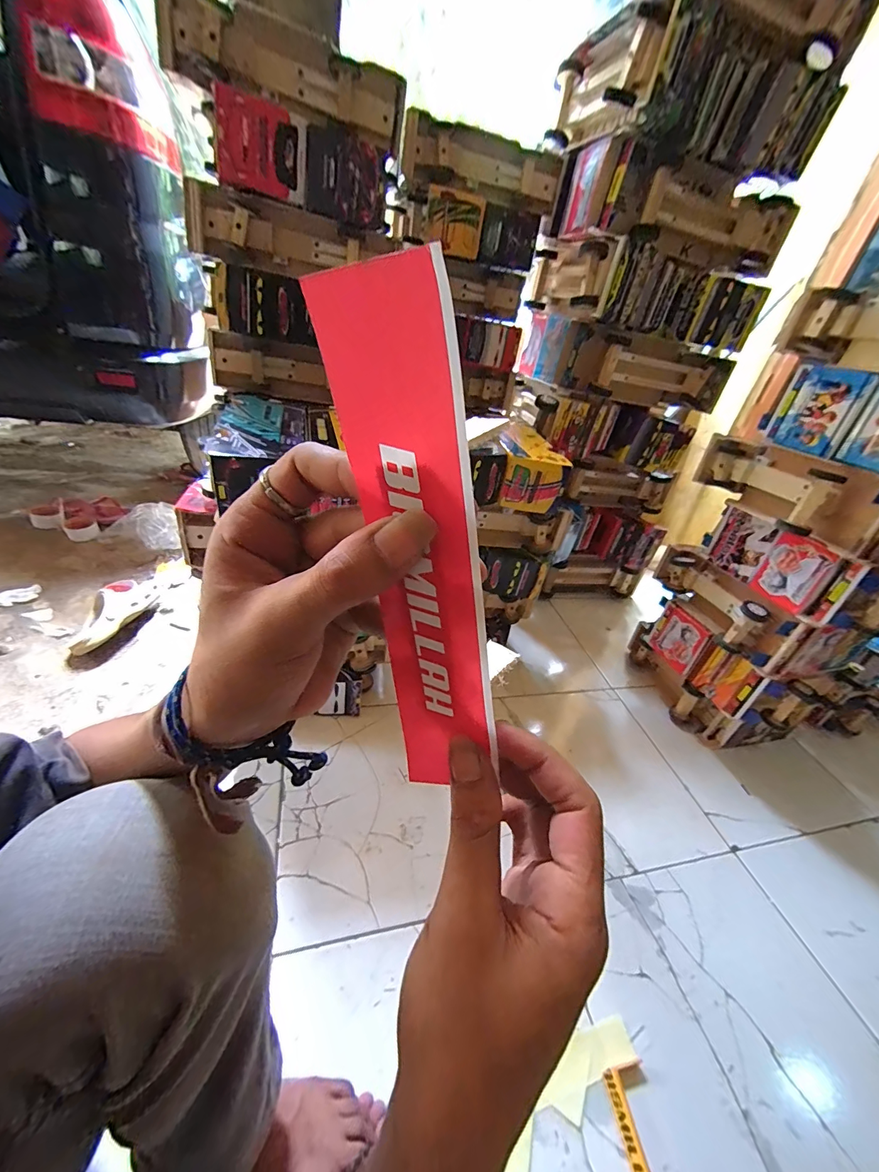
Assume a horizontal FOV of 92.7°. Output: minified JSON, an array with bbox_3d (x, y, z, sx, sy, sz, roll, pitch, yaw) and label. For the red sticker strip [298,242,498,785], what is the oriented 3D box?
[{"bbox_3d":[-0.005,0.004,0.154,0.042,0.197,0.009,4,32,20],"label":"red sticker strip"}]

